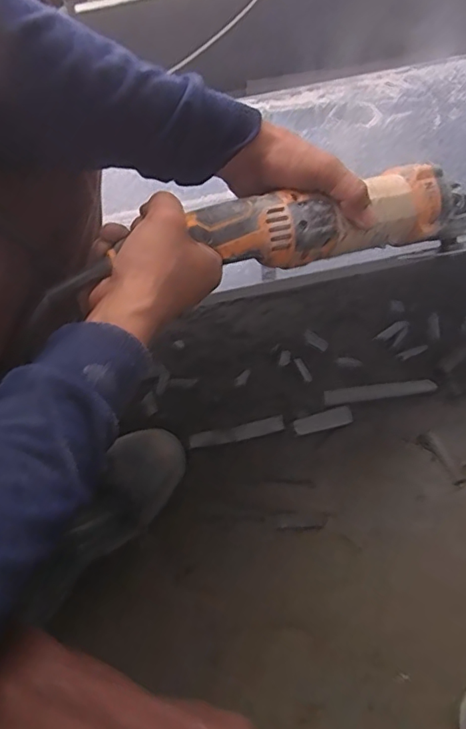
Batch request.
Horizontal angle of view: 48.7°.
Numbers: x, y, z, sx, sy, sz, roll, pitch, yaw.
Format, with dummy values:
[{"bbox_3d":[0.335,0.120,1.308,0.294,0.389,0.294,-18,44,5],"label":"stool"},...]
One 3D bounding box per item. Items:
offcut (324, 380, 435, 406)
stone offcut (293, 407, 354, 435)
[{"bbox_3d":[0.197,0.035,0.693,0.148,0.004,0.023,-9,56,1],"label":"offcut"},{"bbox_3d":[0.118,0.074,0.673,0.077,0.004,0.024,-16,57,-4],"label":"stone offcut"}]

